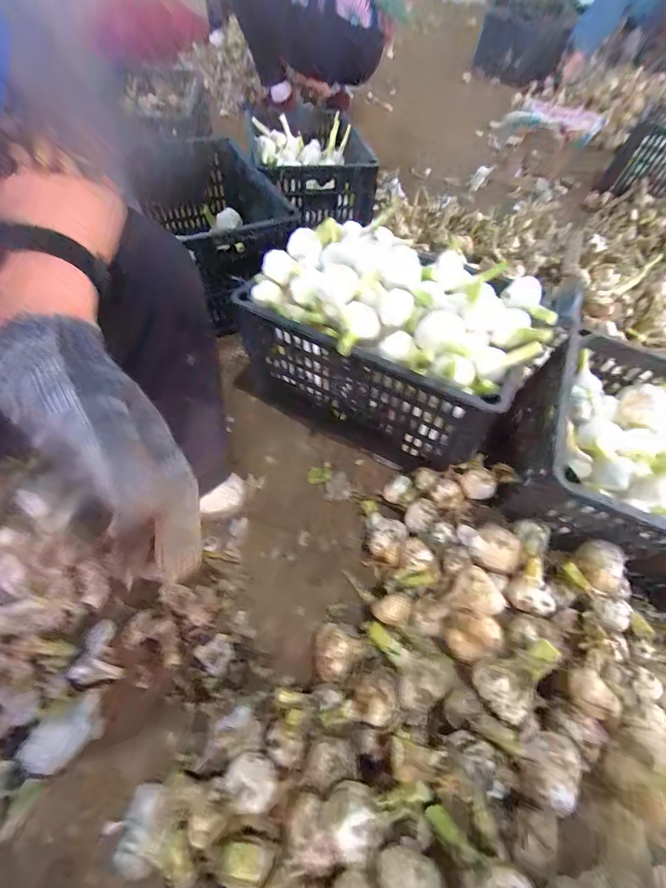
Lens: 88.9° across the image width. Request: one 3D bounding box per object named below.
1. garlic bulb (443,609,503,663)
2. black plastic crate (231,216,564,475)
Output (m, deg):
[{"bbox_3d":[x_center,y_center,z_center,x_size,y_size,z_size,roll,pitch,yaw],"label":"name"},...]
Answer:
[{"bbox_3d":[0.164,0.227,0.399,0.059,0.041,0.049,17,61,8],"label":"garlic bulb"},{"bbox_3d":[0.086,-0.173,0.606,0.429,0.258,0.277,27,62,12],"label":"black plastic crate"}]

